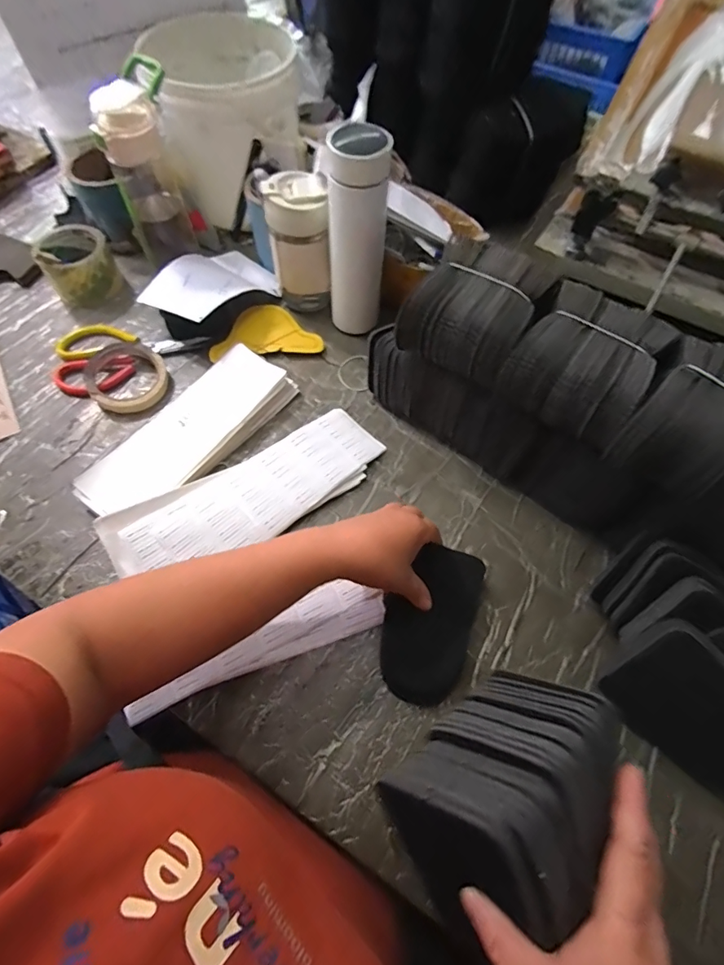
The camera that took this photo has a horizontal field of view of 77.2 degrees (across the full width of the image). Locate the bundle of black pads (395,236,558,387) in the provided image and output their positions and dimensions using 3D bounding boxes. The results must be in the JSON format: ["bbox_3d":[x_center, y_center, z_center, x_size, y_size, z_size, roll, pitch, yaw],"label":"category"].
[{"bbox_3d":[0.115,-0.171,0.465,0.116,0.076,0.123,29,66,13],"label":"bundle of black pads"}]

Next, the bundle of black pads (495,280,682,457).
[{"bbox_3d":[0.208,-0.111,0.426,0.110,0.065,0.123,35,67,16],"label":"bundle of black pads"}]

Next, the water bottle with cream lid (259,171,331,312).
[{"bbox_3d":[-0.083,-0.303,0.596,0.074,0.162,0.071,-6,62,-7],"label":"water bottle with cream lid"}]

